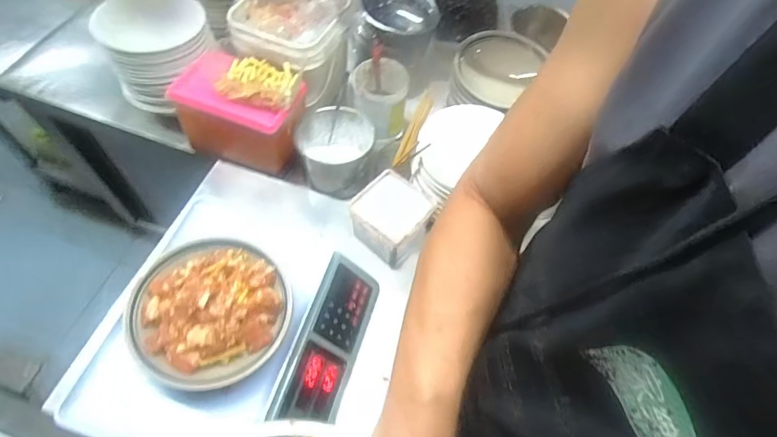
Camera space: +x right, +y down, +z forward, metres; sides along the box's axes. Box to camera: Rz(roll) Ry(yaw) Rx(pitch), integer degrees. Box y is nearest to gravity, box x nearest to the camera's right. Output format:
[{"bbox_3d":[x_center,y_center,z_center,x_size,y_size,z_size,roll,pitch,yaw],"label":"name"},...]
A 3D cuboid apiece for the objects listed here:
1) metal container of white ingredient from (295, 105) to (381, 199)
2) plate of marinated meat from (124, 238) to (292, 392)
[{"bbox_3d":[-0.101,-0.123,0.878,0.148,0.111,0.159,-8,60,-9],"label":"metal container of white ingredient"},{"bbox_3d":[-0.226,0.113,0.558,0.186,0.042,0.188,2,59,-3],"label":"plate of marinated meat"}]

